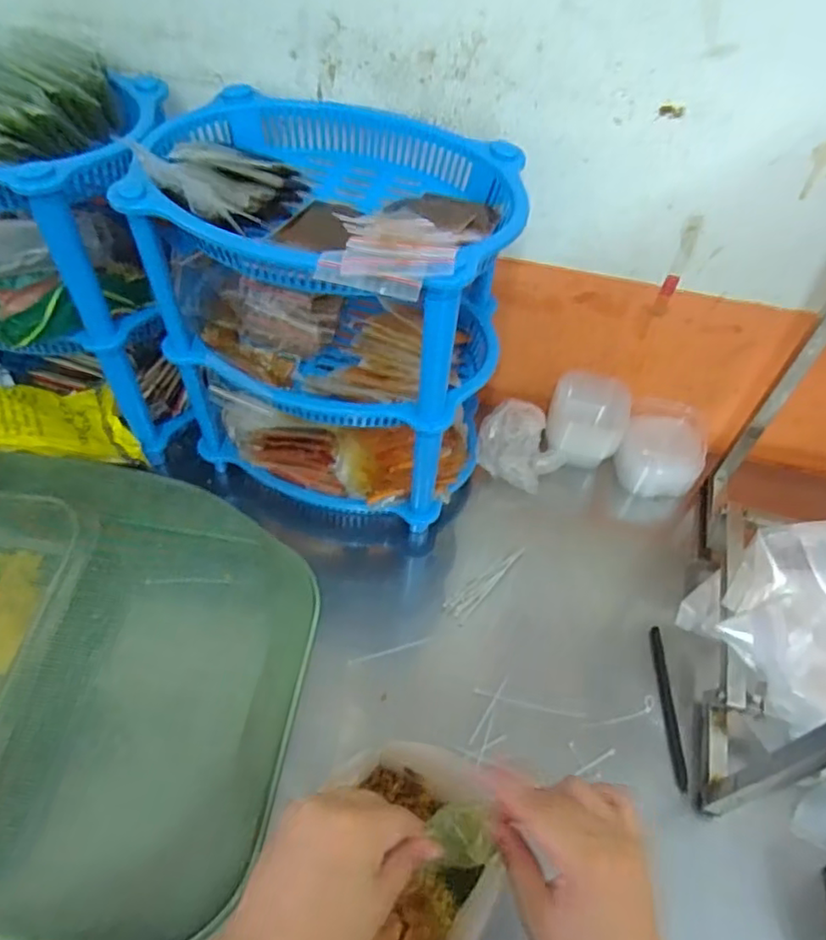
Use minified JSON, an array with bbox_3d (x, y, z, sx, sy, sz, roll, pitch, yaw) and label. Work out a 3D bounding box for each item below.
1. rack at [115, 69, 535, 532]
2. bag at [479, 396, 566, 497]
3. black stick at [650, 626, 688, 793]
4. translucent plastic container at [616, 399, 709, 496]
[{"bbox_3d":[-0.070,-0.127,0.580,0.285,0.318,0.206,20,53,11],"label":"rack"},{"bbox_3d":[0.115,-0.026,0.663,0.091,0.074,0.052,13,52,7],"label":"bag"},{"bbox_3d":[0.222,0.203,0.554,0.010,0.012,0.135,5,52,0],"label":"black stick"},{"bbox_3d":[0.272,-0.023,0.696,0.087,0.070,0.083,2,52,-2],"label":"translucent plastic container"}]

